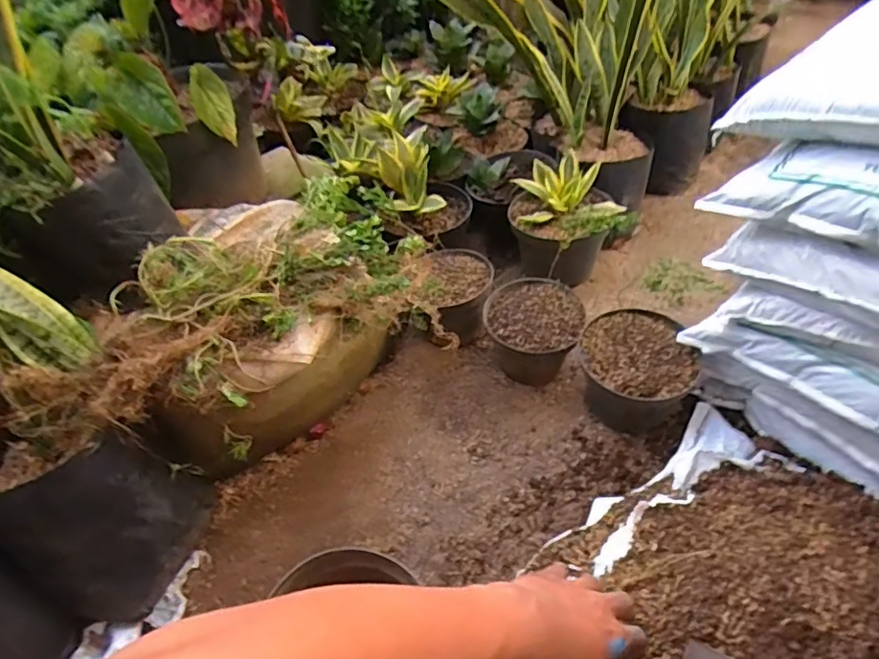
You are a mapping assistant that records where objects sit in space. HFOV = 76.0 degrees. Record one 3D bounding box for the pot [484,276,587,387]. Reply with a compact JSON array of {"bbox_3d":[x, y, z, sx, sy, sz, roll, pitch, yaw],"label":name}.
[{"bbox_3d":[0.145,0.010,0.875,0.137,0.122,0.130,-4,45,4],"label":"pot"}]

